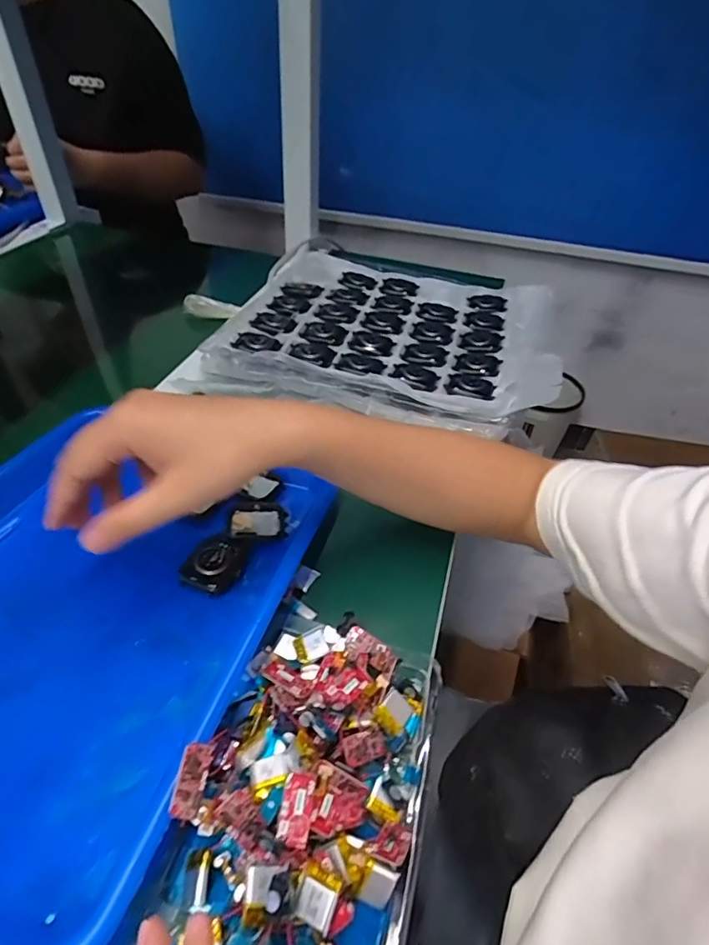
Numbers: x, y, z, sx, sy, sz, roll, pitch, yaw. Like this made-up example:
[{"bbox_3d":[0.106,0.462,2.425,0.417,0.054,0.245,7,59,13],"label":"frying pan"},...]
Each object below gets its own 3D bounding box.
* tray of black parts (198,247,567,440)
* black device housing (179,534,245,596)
[{"bbox_3d":[0.038,-0.156,0.539,0.342,0.048,0.263,14,50,10],"label":"tray of black parts"},{"bbox_3d":[-0.094,0.061,0.343,0.035,0.007,0.044,19,50,14],"label":"black device housing"}]

